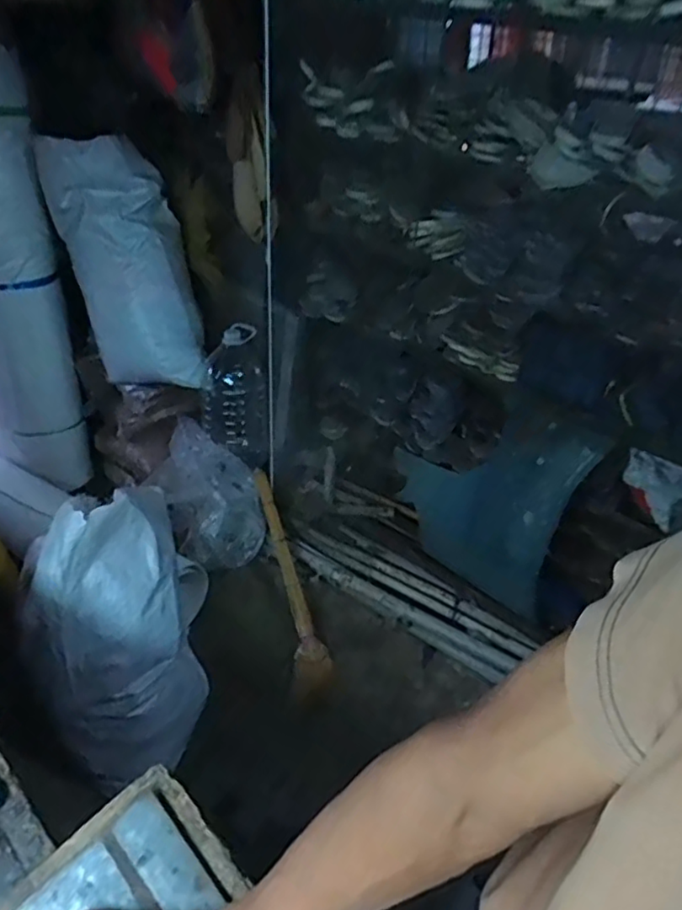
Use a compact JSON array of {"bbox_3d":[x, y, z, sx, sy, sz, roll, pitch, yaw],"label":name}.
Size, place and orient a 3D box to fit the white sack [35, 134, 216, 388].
[{"bbox_3d":[-0.605,-0.542,1.798,0.313,0.719,0.272,-25,17,-25],"label":"white sack"}]

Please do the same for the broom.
[{"bbox_3d":[-0.146,0.350,1.717,0.109,0.078,0.665,-13,66,-13],"label":"broom"}]

